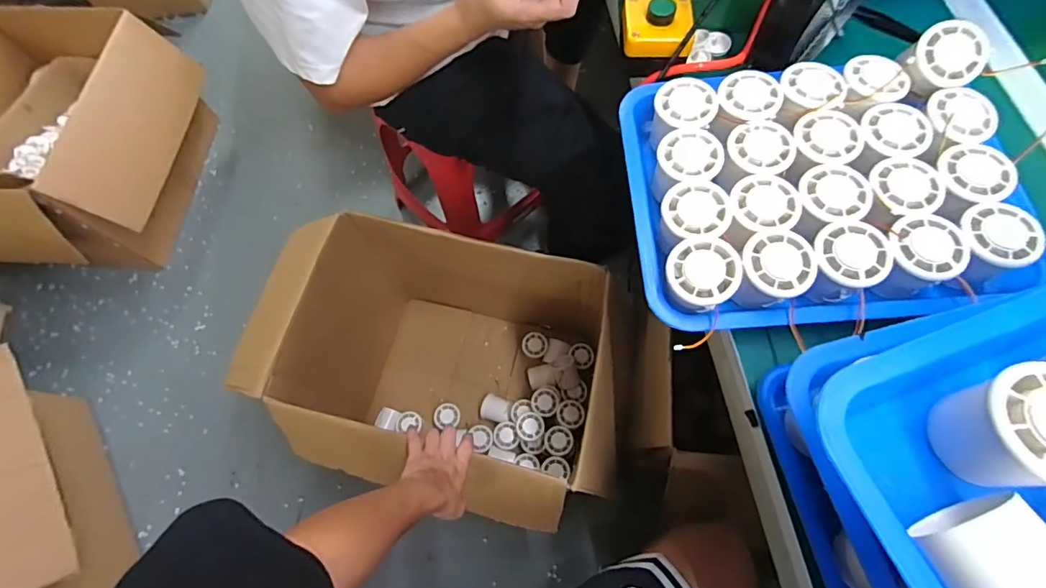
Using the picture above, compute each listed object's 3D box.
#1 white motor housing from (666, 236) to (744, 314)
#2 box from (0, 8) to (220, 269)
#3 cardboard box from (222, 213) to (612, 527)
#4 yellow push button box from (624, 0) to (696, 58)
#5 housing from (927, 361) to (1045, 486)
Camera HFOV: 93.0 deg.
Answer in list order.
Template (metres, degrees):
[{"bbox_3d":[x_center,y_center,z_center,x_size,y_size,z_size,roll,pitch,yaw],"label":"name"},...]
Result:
[{"bbox_3d":[0.146,-0.013,0.414,0.055,0.046,0.053,-1,68,3],"label":"white motor housing"},{"bbox_3d":[-1.108,-0.387,1.269,0.511,0.349,0.627,4,69,5],"label":"box"},{"bbox_3d":[-0.148,0.150,0.966,0.645,0.416,0.450,12,70,8],"label":"cardboard box"},{"bbox_3d":[0.139,-0.279,0.511,0.067,0.035,0.066,0,68,3],"label":"yellow push button box"},{"bbox_3d":[0.249,0.069,0.252,0.052,0.057,0.054,-5,68,1],"label":"housing"}]

